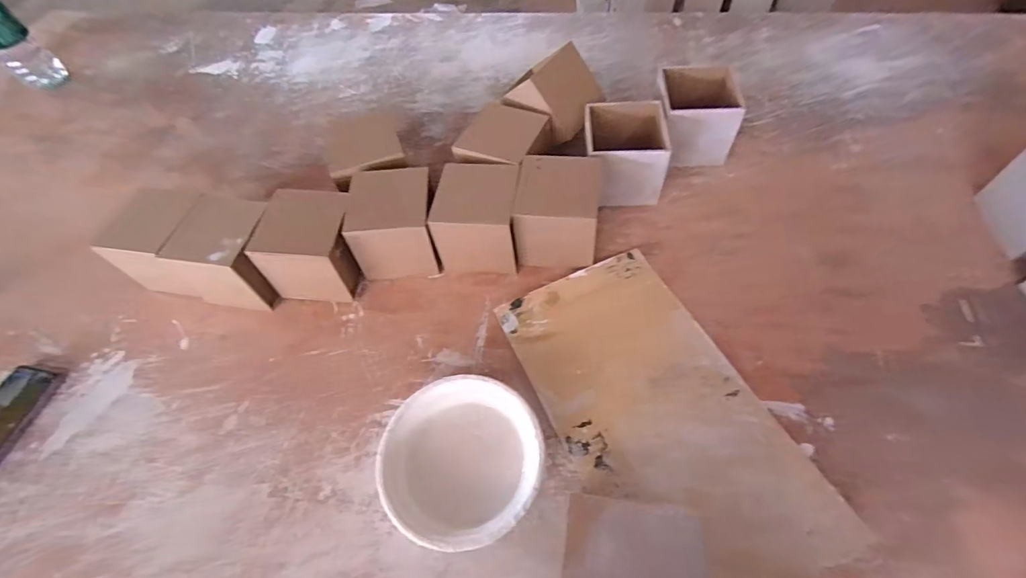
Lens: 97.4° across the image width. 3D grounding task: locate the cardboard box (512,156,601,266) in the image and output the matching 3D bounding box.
[{"bbox_3d":[0.062,-0.101,0.631,0.107,0.104,0.130,4,58,8],"label":"cardboard box"}]

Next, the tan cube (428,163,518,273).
[{"bbox_3d":[-0.047,-0.097,0.635,0.109,0.109,0.109,3,58,7],"label":"tan cube"}]

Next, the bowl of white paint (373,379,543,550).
[{"bbox_3d":[-0.053,0.186,0.492,0.166,0.055,0.165,-2,58,4],"label":"bowl of white paint"}]

